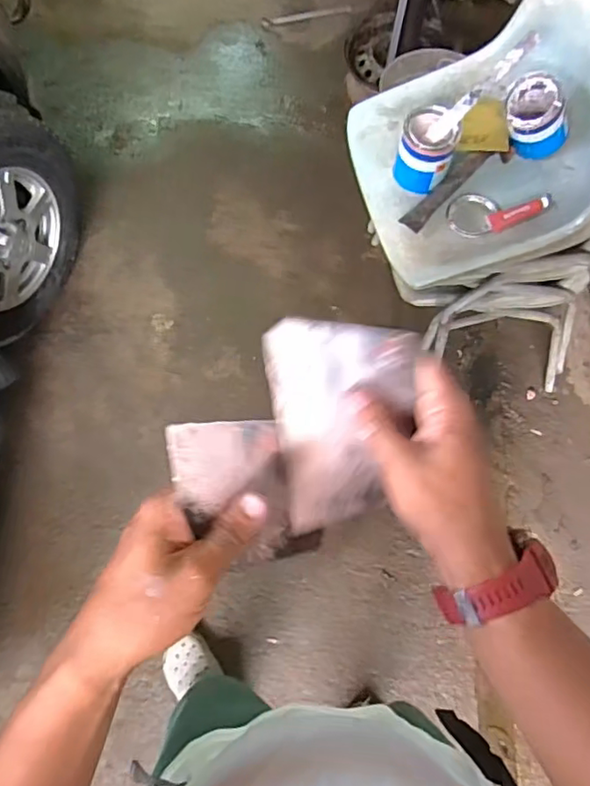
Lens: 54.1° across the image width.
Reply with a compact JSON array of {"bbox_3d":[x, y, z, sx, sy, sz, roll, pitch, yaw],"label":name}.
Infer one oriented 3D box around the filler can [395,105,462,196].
[{"bbox_3d":[0.246,-0.454,1.095,0.106,0.119,0.100,9,68,6],"label":"filler can"}]

